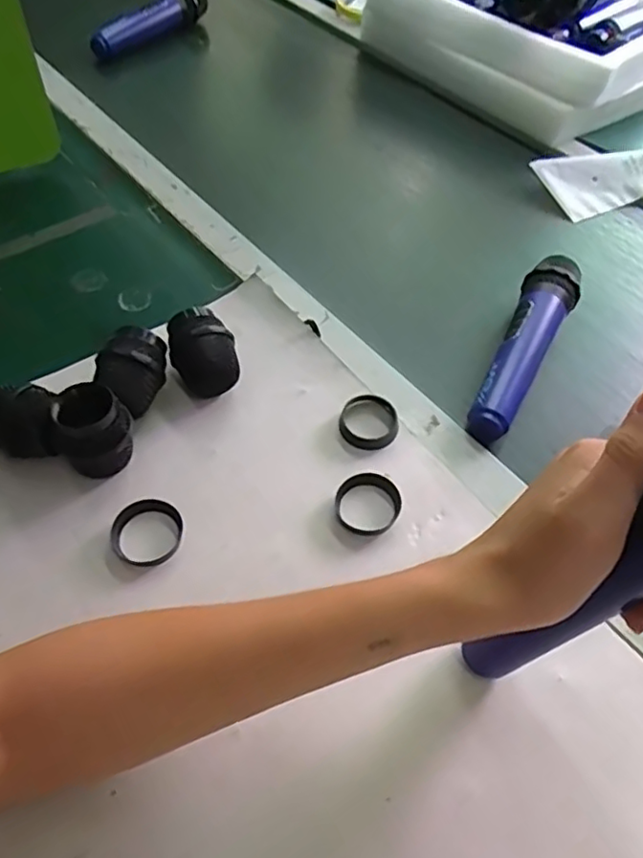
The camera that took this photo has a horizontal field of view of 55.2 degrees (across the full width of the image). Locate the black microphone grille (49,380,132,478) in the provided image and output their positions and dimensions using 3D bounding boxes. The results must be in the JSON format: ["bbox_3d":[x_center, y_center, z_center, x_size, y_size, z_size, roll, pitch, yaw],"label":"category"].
[{"bbox_3d":[-0.150,0.004,0.406,0.046,0.061,0.041,32,57,18],"label":"black microphone grille"}]

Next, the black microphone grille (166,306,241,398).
[{"bbox_3d":[-0.089,-0.057,0.465,0.047,0.047,0.052,-11,55,-13],"label":"black microphone grille"}]

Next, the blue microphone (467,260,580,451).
[{"bbox_3d":[0.164,-0.072,0.501,0.044,0.043,0.189,28,56,16],"label":"blue microphone"}]

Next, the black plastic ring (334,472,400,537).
[{"bbox_3d":[0.031,0.050,0.410,0.044,0.007,0.044,2,53,-3],"label":"black plastic ring"}]

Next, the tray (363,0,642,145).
[{"bbox_3d":[0.286,-0.547,0.824,0.369,0.120,0.305,39,59,22],"label":"tray"}]

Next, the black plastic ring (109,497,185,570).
[{"bbox_3d":[-0.111,0.065,0.391,0.044,0.009,0.043,2,53,-3],"label":"black plastic ring"}]

